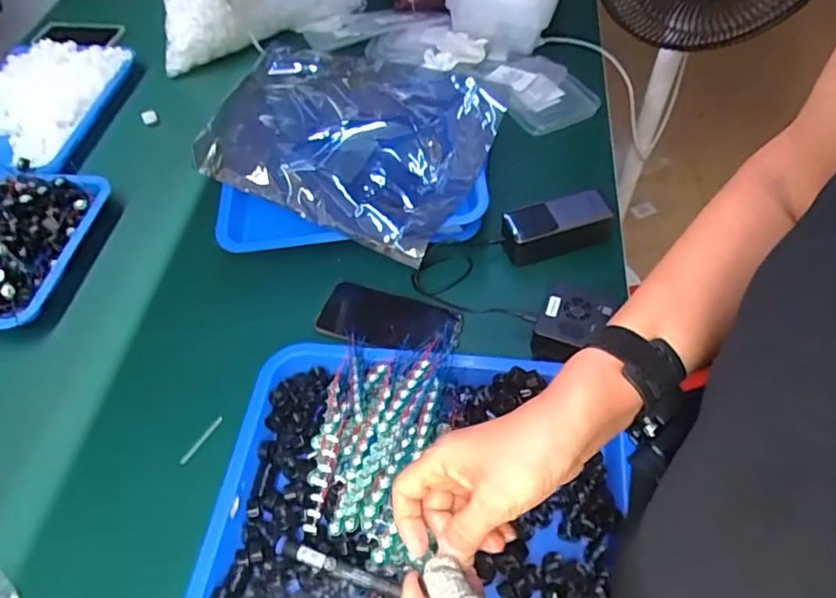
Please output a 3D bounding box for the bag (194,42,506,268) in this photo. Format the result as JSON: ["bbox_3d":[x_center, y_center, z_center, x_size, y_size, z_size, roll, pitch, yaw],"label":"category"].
[{"bbox_3d":[-0.085,-0.213,0.713,0.333,0.075,0.259,25,60,20],"label":"bag"}]

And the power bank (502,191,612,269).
[{"bbox_3d":[0.169,-0.089,0.707,0.130,0.049,0.056,-13,54,-5],"label":"power bank"}]

